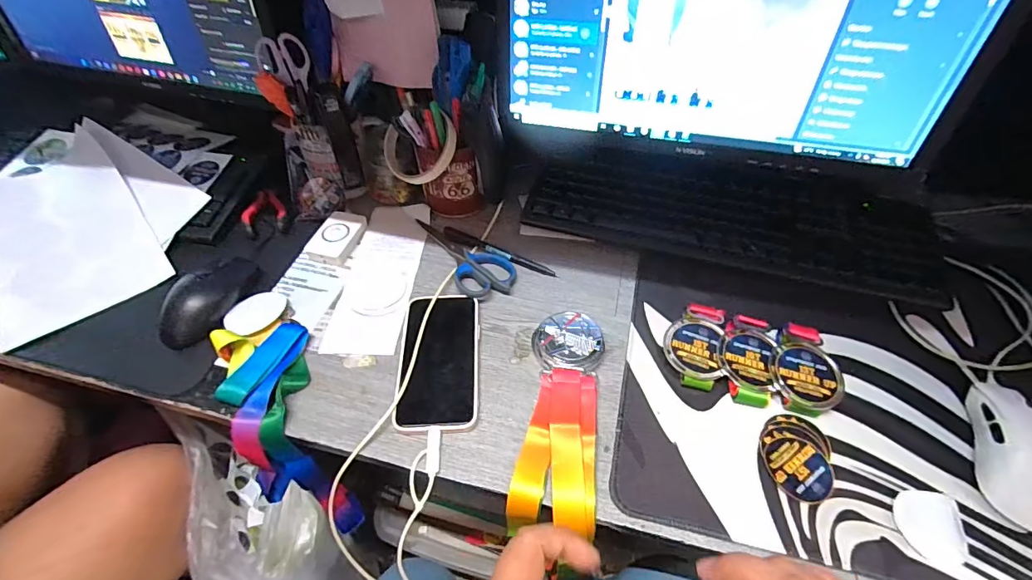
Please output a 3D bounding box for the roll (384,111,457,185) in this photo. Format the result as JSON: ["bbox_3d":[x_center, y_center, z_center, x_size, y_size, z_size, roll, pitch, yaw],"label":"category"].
[{"bbox_3d":[-0.110,-0.157,0.525,0.086,0.029,0.073,5,90,27],"label":"roll"}]

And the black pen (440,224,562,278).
[{"bbox_3d":[-0.022,-0.044,0.538,0.146,0.008,0.017,22,54,20],"label":"black pen"}]

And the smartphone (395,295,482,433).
[{"bbox_3d":[-0.073,0.065,0.446,0.074,0.014,0.146,-3,50,0],"label":"smartphone"}]

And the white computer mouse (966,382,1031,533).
[{"bbox_3d":[0.401,0.129,0.364,0.058,0.034,0.105,17,53,16],"label":"white computer mouse"}]

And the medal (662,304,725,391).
[{"bbox_3d":[0.168,0.052,0.444,0.051,0.022,0.083,12,52,13],"label":"medal"}]

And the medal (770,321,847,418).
[{"bbox_3d":[0.259,0.071,0.422,0.062,0.011,0.081,-6,56,-3],"label":"medal"}]

